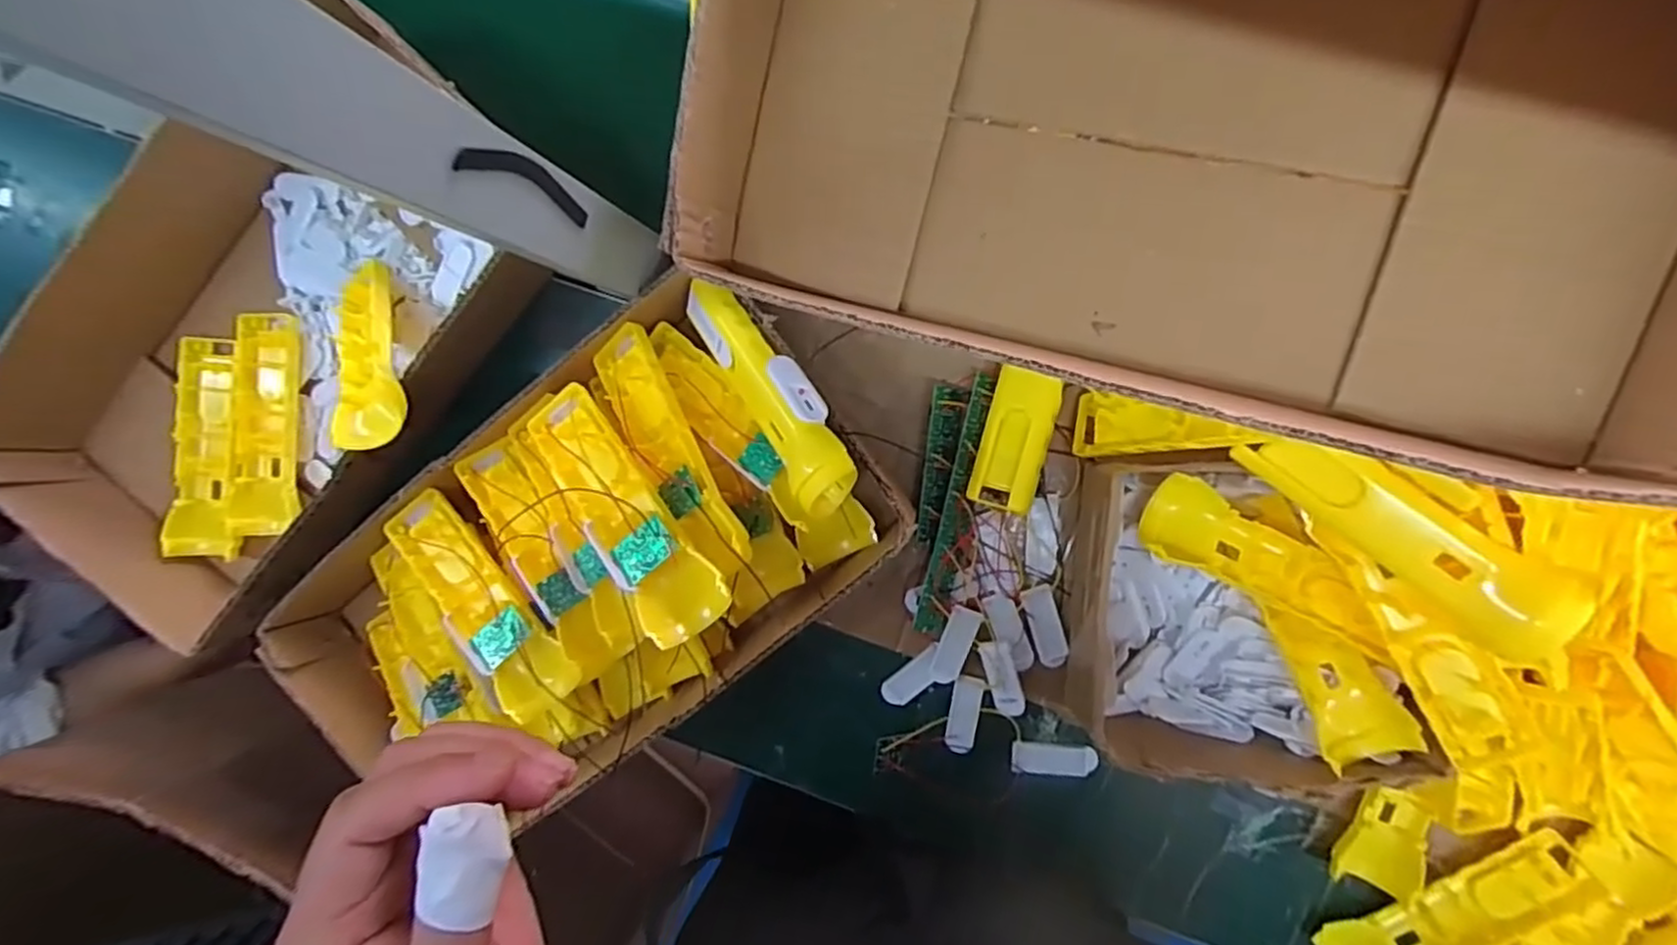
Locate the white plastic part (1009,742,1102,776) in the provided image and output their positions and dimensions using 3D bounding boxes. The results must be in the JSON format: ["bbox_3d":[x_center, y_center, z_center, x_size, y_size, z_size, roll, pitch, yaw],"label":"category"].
[{"bbox_3d":[0.151,0.201,0.511,0.058,0.004,0.020,2,94,7],"label":"white plastic part"}]

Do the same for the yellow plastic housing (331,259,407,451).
[{"bbox_3d":[-0.317,-0.081,0.490,0.055,0.027,0.166,-31,59,8],"label":"yellow plastic housing"}]

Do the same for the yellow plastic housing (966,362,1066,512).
[{"bbox_3d":[0.114,-0.020,0.474,0.040,0.027,0.089,15,96,6],"label":"yellow plastic housing"}]

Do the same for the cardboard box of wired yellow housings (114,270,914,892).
[{"bbox_3d":[-0.171,0.069,0.468,0.394,0.105,0.218,-38,89,8],"label":"cardboard box of wired yellow housings"}]

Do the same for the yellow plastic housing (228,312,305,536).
[{"bbox_3d":[-0.424,-0.034,0.542,0.048,0.031,0.165,2,94,7],"label":"yellow plastic housing"}]

